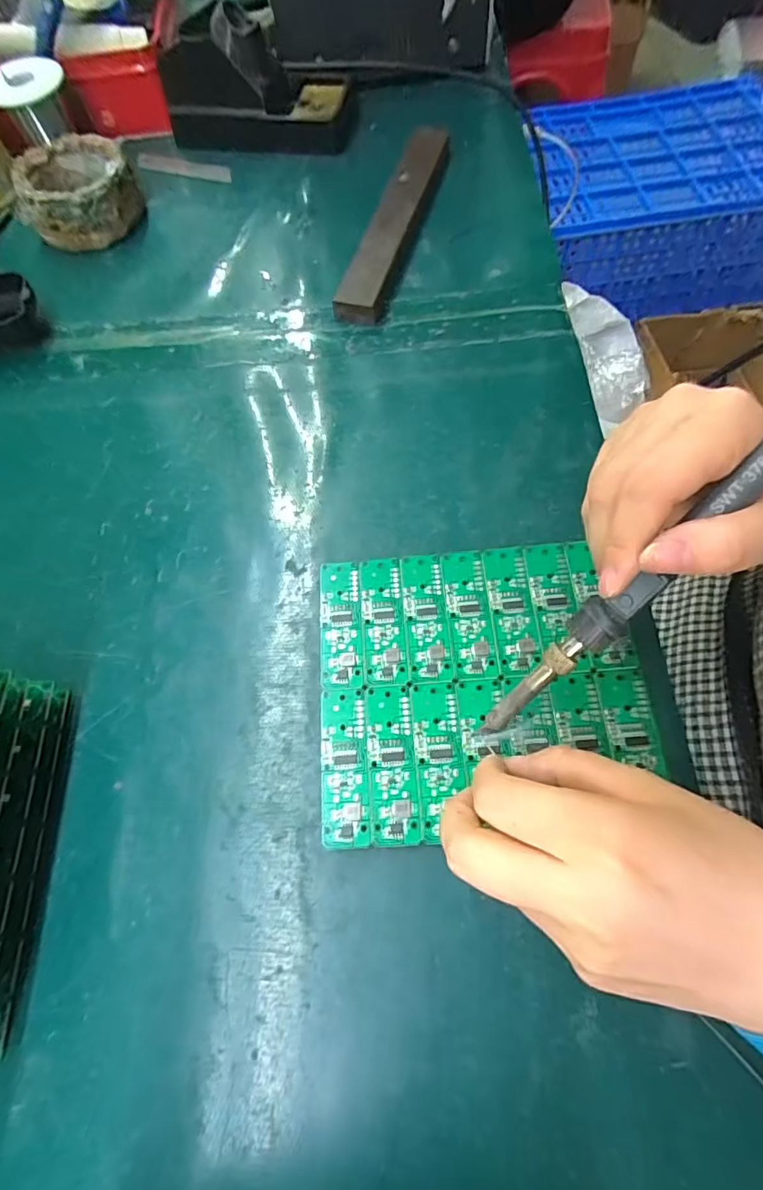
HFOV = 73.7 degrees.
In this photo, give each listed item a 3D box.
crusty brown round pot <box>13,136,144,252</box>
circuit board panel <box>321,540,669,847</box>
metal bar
[{"bbox_3d":[-0.242,-0.325,0.411,0.084,0.044,0.079,-1,67,3],"label":"crusty brown round pot"},{"bbox_3d":[0.045,0.039,0.243,0.148,0.004,0.134,-4,66,1],"label":"circuit board panel"},{"bbox_3d":[0.015,-0.289,0.388,0.032,0.016,0.209,16,68,10],"label":"metal bar"}]

